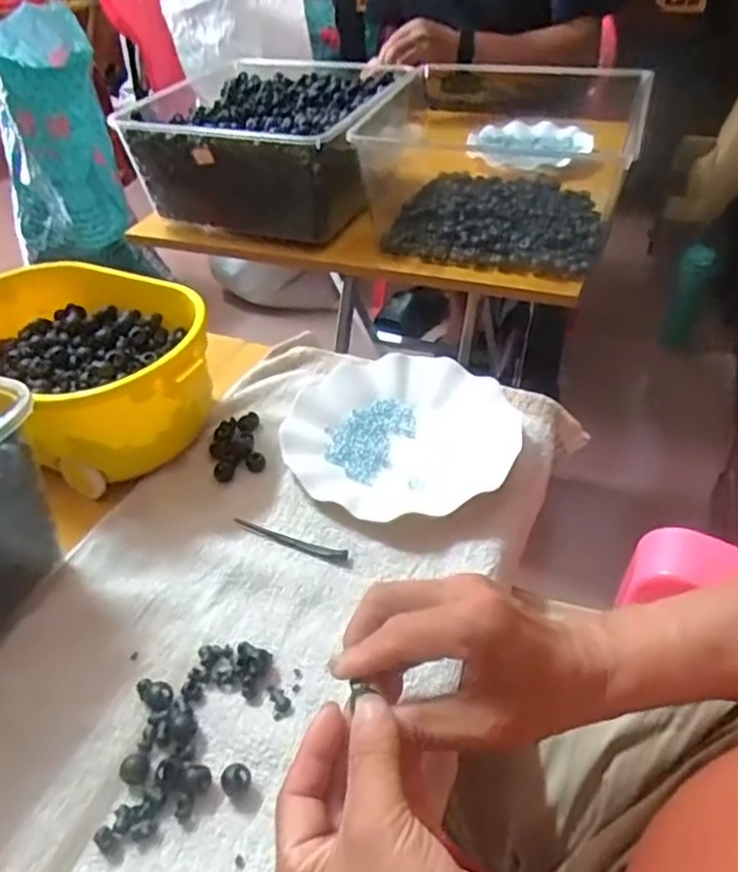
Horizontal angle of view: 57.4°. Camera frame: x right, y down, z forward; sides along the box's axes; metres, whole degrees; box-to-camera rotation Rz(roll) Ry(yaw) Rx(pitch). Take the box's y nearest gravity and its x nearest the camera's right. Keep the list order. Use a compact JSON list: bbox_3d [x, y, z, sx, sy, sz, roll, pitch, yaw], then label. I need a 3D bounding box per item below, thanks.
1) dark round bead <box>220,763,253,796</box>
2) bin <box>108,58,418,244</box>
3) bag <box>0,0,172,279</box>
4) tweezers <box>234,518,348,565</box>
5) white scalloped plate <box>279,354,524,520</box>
[{"bbox_3d":[-0.070,0.180,0.355,0.016,0.012,0.012,-23,46,-20],"label":"dark round bead"},{"bbox_3d":[-0.118,-0.392,0.907,0.311,0.134,0.317,10,43,16],"label":"bin"},{"bbox_3d":[-0.701,-0.622,1.528,0.266,0.512,0.299,-28,46,-25],"label":"bag"},{"bbox_3d":[-0.056,0.075,0.478,0.088,0.008,0.010,14,45,18],"label":"tweezers"},{"bbox_3d":[0.026,-0.008,0.549,0.179,0.026,0.170,-2,42,2],"label":"white scalloped plate"}]

